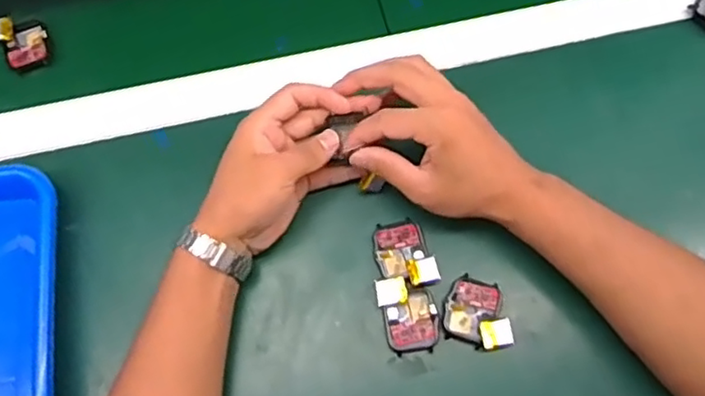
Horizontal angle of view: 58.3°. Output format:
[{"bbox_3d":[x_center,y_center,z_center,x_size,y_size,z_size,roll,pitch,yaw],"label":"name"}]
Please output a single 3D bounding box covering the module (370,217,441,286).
[{"bbox_3d":[0.039,0.044,0.479,0.039,0.018,0.053,-19,73,-4],"label":"module"}]

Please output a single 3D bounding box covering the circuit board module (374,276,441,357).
[{"bbox_3d":[0.042,0.085,0.465,0.039,0.018,0.056,-16,73,-3],"label":"circuit board module"}]

